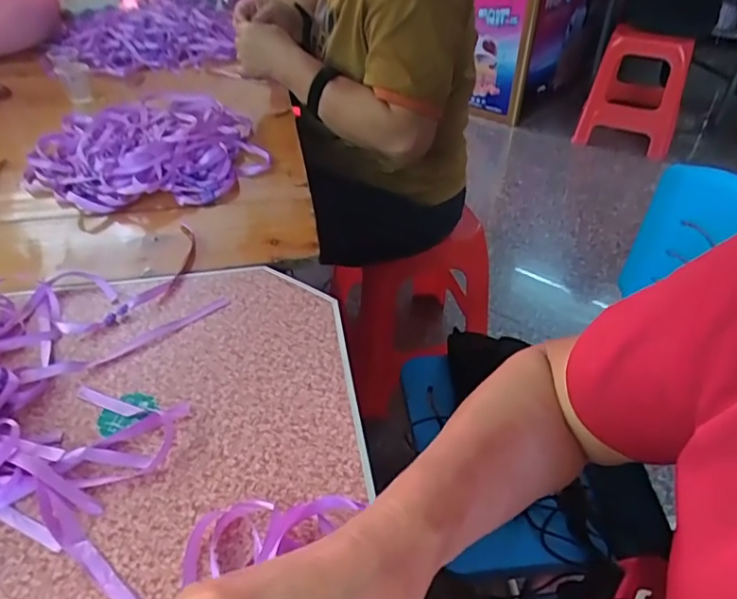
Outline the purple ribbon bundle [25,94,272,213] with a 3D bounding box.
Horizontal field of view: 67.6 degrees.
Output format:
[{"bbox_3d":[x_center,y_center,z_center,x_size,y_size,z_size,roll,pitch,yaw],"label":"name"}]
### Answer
[{"bbox_3d":[-0.323,-0.237,0.802,0.305,0.039,0.358,-13,43,-17],"label":"purple ribbon bundle"}]

